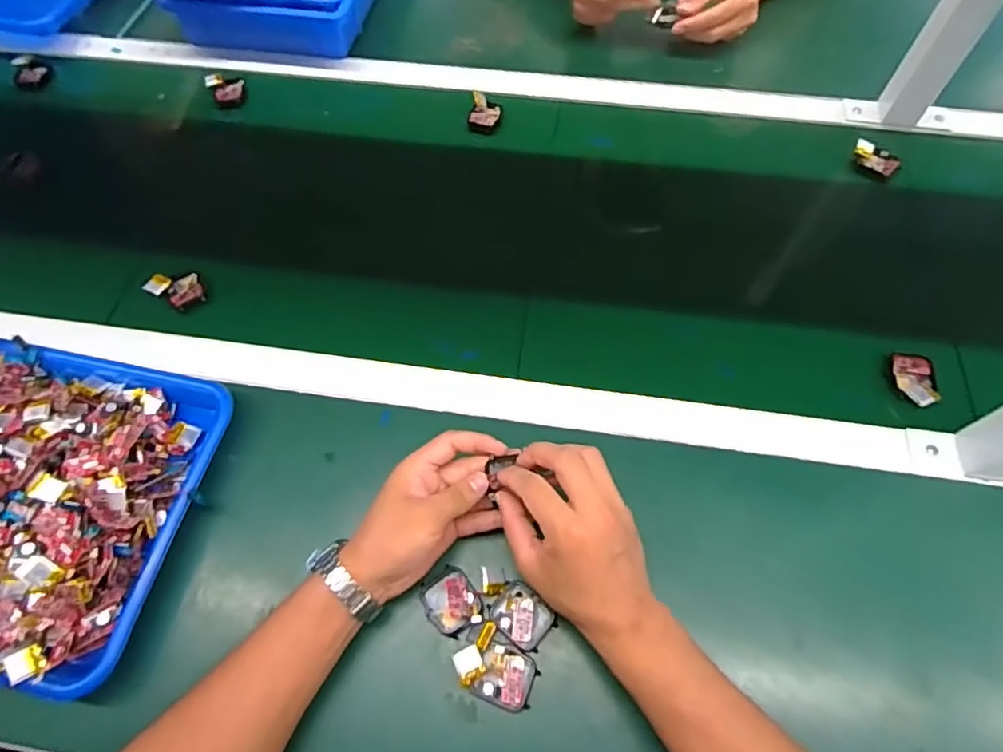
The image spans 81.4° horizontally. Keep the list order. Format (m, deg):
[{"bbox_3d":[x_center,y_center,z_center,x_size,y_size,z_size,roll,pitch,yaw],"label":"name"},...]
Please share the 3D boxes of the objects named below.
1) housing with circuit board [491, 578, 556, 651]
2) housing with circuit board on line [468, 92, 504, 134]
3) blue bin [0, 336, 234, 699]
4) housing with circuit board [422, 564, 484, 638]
[{"bbox_3d":[0.014,0.183,0.444,0.045,0.011,0.036,41,70,20],"label":"housing with circuit board"},{"bbox_3d":[-0.020,-0.320,0.712,0.037,0.021,0.052,8,62,6],"label":"housing with circuit board on line"},{"bbox_3d":[-0.423,0.088,0.478,0.338,0.072,0.256,11,63,7],"label":"blue bin"},{"bbox_3d":[-0.039,0.172,0.446,0.039,0.014,0.049,-32,66,-15],"label":"housing with circuit board"}]

